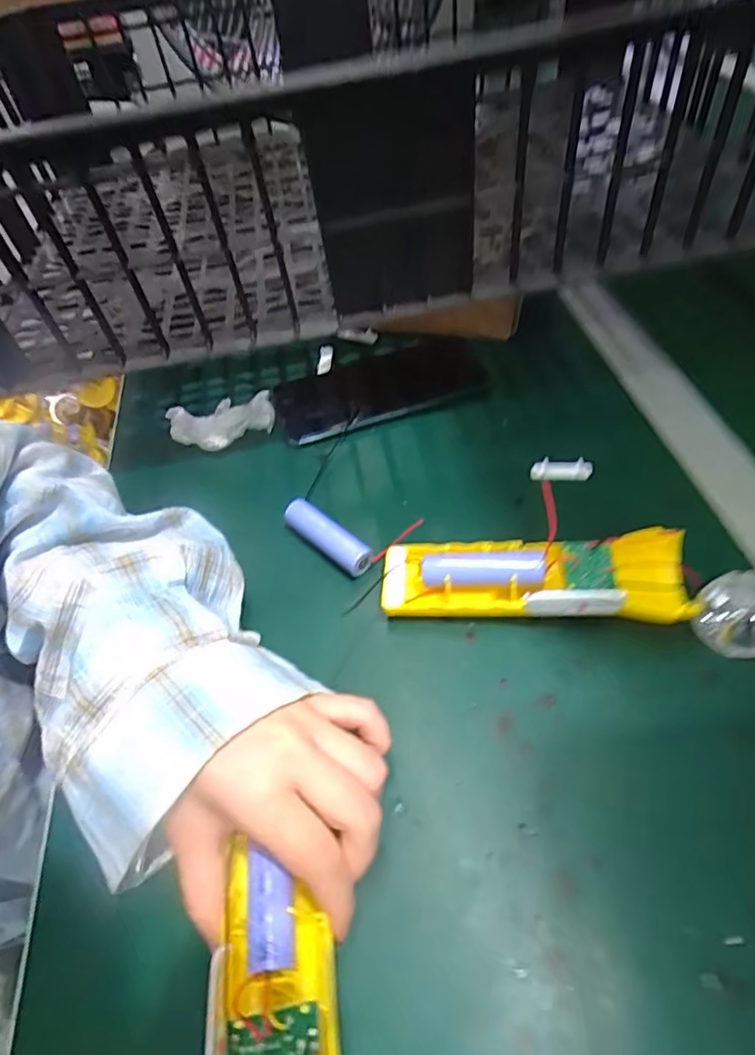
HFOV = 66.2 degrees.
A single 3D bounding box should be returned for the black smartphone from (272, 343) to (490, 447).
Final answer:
[{"bbox_3d":[0.002,-0.110,0.456,0.163,0.011,0.083,-13,51,-5],"label":"black smartphone"}]

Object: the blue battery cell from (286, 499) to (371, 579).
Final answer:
[{"bbox_3d":[-0.032,0.007,0.365,0.069,0.022,0.016,35,62,29],"label":"blue battery cell"}]

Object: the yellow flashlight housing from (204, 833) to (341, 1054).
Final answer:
[{"bbox_3d":[-0.036,0.181,0.205,0.049,0.034,0.116,-9,62,-1],"label":"yellow flashlight housing"}]

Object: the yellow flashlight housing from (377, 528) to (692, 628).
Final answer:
[{"bbox_3d":[0.084,0.029,0.323,0.160,0.034,0.048,2,51,8],"label":"yellow flashlight housing"}]

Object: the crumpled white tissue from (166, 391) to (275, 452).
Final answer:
[{"bbox_3d":[-0.118,-0.079,0.436,0.079,0.026,0.047,-12,51,-4],"label":"crumpled white tissue"}]

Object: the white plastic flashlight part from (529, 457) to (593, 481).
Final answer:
[{"bbox_3d":[0.123,-0.038,0.388,0.039,0.014,0.008,2,51,7],"label":"white plastic flashlight part"}]

